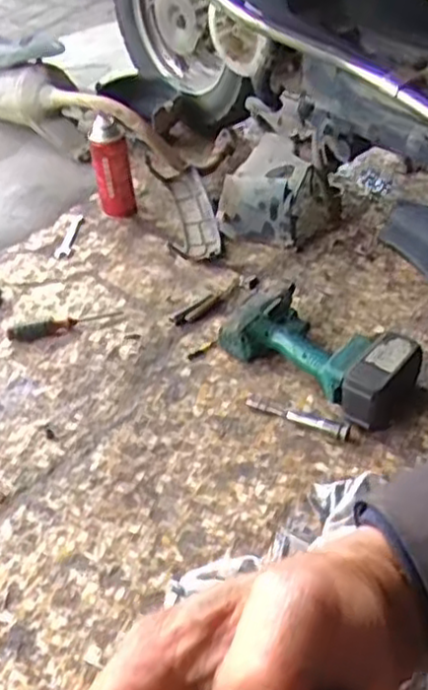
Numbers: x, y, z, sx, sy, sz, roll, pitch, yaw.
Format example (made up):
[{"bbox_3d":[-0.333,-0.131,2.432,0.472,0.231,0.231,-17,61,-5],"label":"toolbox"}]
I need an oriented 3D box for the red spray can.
[{"bbox_3d":[-0.166,-0.289,1.167,0.057,0.169,0.050,-8,44,-3],"label":"red spray can"}]

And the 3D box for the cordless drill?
[{"bbox_3d":[0.135,0.006,0.914,0.245,0.079,0.122,32,55,32],"label":"cordless drill"}]

